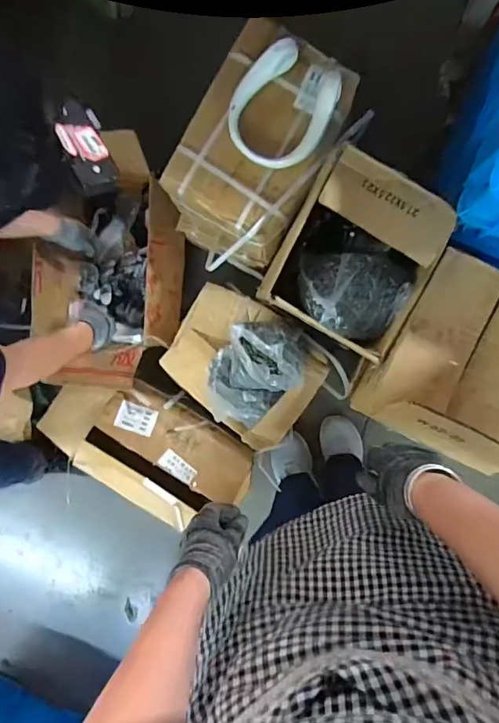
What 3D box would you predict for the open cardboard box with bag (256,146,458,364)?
[{"bbox_3d":[0.192,-0.178,0.830,0.241,0.210,0.276,30,96,4],"label":"open cardboard box with bag"}]

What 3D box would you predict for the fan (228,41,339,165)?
[{"bbox_3d":[0.055,-0.429,0.783,0.159,0.055,0.181,33,96,4],"label":"fan"}]

